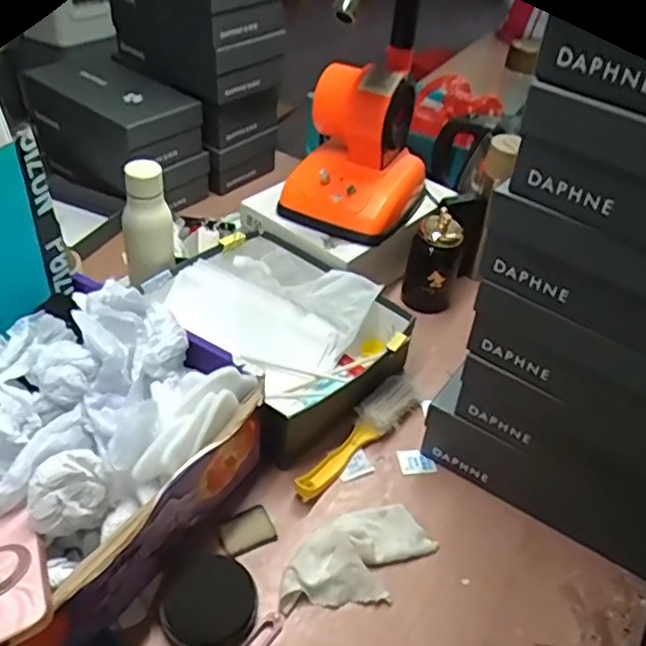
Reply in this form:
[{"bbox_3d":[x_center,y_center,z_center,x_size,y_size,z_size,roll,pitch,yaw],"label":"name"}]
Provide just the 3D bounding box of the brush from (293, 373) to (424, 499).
[{"bbox_3d":[0.042,0.143,0.823,0.052,0.032,0.214,32,48,27],"label":"brush"}]

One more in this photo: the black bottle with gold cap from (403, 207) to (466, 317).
[{"bbox_3d":[0.168,-0.088,1.008,0.077,0.158,0.072,15,42,11],"label":"black bottle with gold cap"}]

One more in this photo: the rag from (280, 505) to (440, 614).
[{"bbox_3d":[0.037,0.247,0.711,0.166,0.024,0.103,-1,41,-7],"label":"rag"}]

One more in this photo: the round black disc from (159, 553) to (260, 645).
[{"bbox_3d":[-0.108,0.278,0.646,0.079,0.032,0.088,25,45,21],"label":"round black disc"}]

